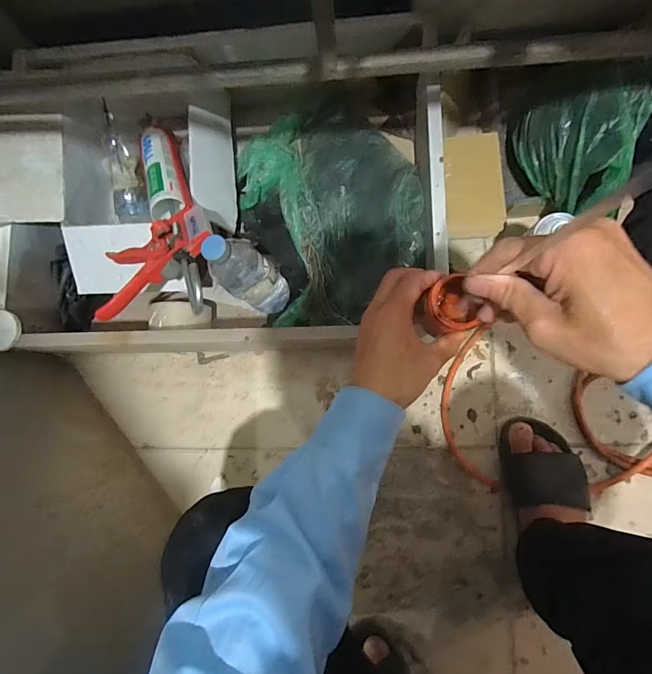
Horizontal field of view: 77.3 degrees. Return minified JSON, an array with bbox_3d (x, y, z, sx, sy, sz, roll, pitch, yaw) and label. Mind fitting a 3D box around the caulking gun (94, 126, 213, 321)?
[{"bbox_3d":[-0.229,-0.178,0.552,0.158,0.060,0.366,-11,64,4],"label":"caulking gun"}]

